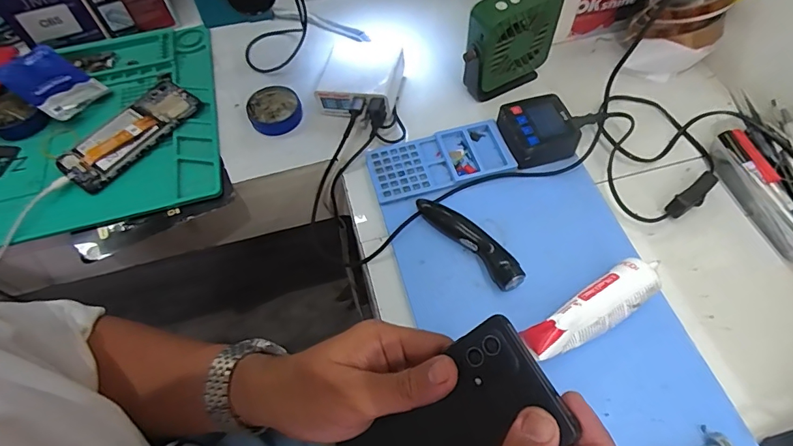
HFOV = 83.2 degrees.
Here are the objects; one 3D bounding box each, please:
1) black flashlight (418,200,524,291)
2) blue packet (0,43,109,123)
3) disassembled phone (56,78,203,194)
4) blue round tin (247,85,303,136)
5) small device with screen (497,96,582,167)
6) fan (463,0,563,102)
[{"bbox_3d":[0.071,0.012,0.424,0.035,0.027,0.122,-35,66,-18],"label":"black flashlight"},{"bbox_3d":[-0.431,-0.177,0.555,0.127,0.026,0.075,32,65,19],"label":"blue packet"},{"bbox_3d":[-0.309,-0.110,0.519,0.077,0.011,0.161,30,65,15],"label":"disassembled phone"},{"bbox_3d":[-0.143,-0.134,0.530,0.059,0.020,0.062,0,61,0],"label":"blue round tin"},{"bbox_3d":[0.151,-0.101,0.481,0.075,0.031,0.069,-14,60,-6],"label":"small device with screen"},{"bbox_3d":[0.124,-0.203,0.506,0.105,0.112,0.038,-28,62,-13],"label":"fan"}]

